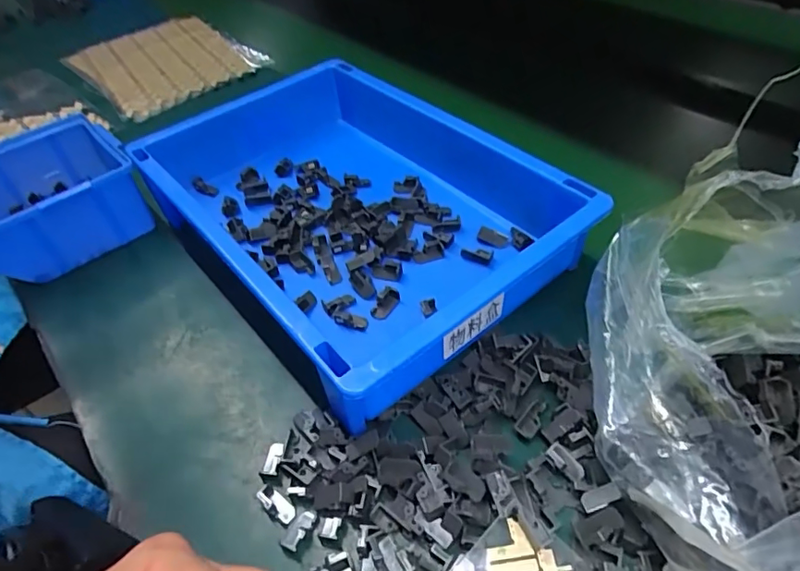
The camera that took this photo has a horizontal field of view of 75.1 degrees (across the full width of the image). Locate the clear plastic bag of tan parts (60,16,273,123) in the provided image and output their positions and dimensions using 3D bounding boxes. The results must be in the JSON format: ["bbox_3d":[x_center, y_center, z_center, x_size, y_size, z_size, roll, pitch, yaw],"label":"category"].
[{"bbox_3d":[-0.298,-0.284,0.654,0.187,0.012,0.224,-38,58,-22],"label":"clear plastic bag of tan parts"}]

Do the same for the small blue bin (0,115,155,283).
[{"bbox_3d":[-0.287,-0.070,0.420,0.123,0.065,0.125,-31,52,-25],"label":"small blue bin"}]

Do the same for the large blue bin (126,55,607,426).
[{"bbox_3d":[-0.039,-0.060,0.388,0.209,0.075,0.304,-32,52,-26],"label":"large blue bin"}]

